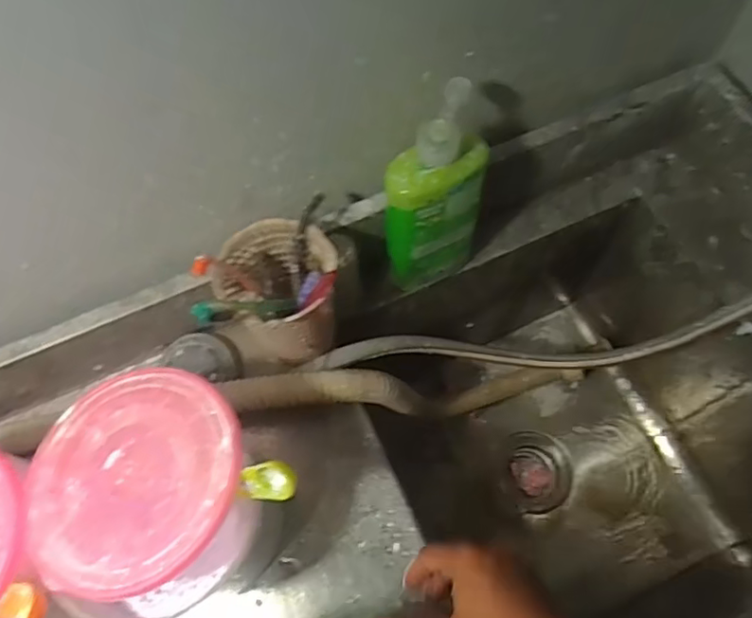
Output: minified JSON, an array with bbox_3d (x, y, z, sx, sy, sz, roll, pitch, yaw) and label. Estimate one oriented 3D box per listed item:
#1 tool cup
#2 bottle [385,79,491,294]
[{"bbox_3d":[-0.091,-0.004,0.575,0.117,0.166,0.100,-39,70,-15],"label":"tool cup"},{"bbox_3d":[0.054,-0.096,0.574,0.103,0.205,0.062,-39,70,-15],"label":"bottle"}]

